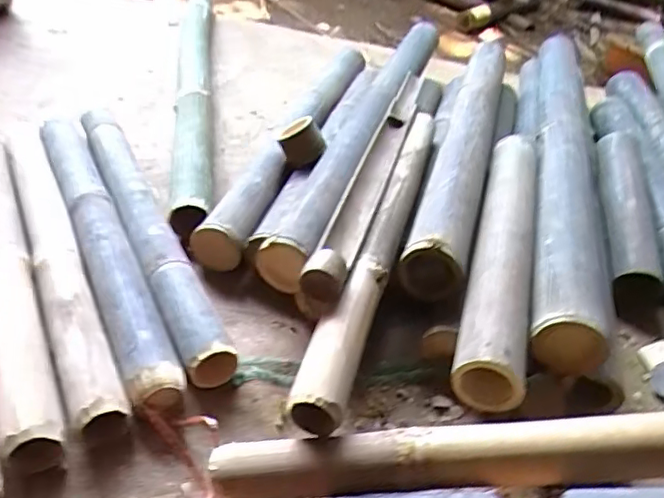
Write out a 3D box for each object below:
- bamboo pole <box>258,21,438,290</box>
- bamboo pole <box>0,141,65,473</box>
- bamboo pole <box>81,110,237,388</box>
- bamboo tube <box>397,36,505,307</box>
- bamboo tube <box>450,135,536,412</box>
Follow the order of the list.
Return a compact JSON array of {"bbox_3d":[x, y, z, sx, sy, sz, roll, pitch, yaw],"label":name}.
[{"bbox_3d":[0.062,-0.223,1.047,0.072,0.071,0.867,15,41,10],"label":"bamboo pole"},{"bbox_3d":[-0.434,0.020,0.789,0.063,0.067,0.621,-15,45,-24],"label":"bamboo pole"},{"bbox_3d":[-0.279,-0.038,0.889,0.070,0.068,0.619,-14,44,-24],"label":"bamboo pole"},{"bbox_3d":[0.225,-0.181,1.005,0.085,0.096,0.708,15,41,10],"label":"bamboo tube"},{"bbox_3d":[0.230,-0.010,0.802,0.071,0.067,0.509,15,40,9],"label":"bamboo tube"}]

